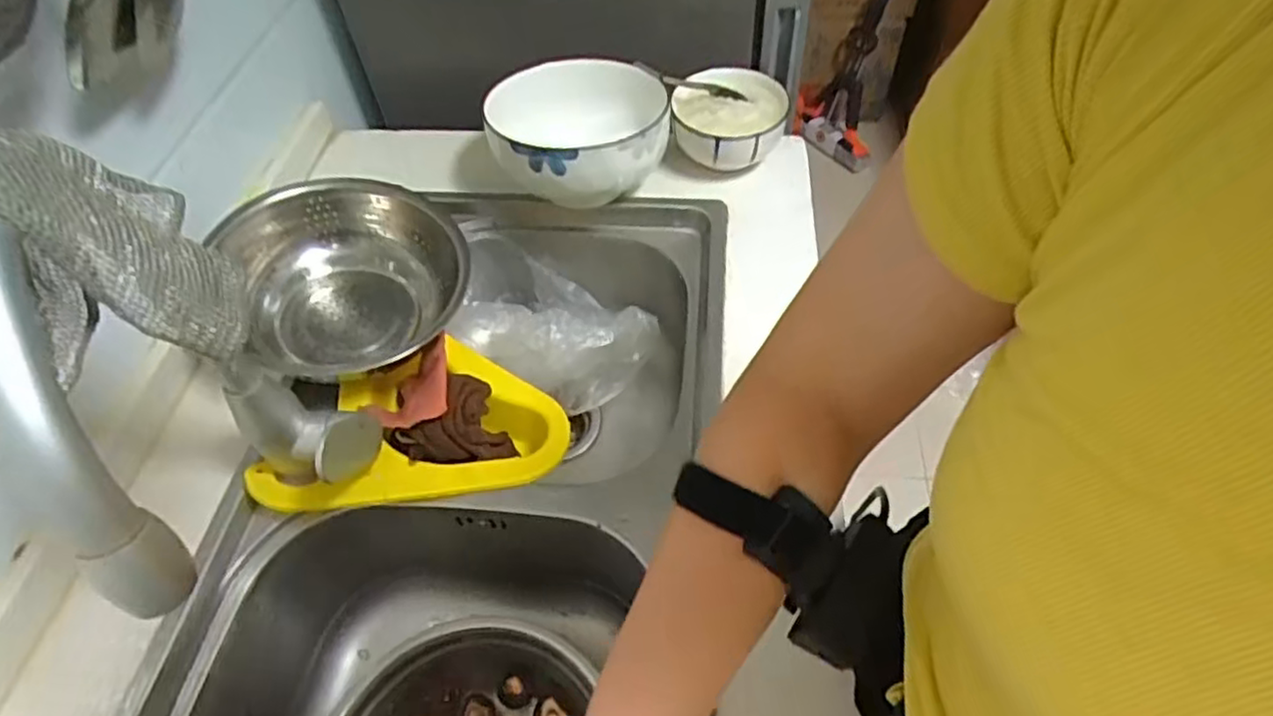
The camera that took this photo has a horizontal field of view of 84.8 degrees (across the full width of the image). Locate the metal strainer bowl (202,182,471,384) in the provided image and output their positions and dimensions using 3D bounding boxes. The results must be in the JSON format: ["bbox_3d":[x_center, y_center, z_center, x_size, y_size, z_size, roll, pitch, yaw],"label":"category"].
[{"bbox_3d":[-0.277,-0.077,0.658,0.227,0.090,0.175,-9,80,-21],"label":"metal strainer bowl"}]

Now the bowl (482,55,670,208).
[{"bbox_3d":[-0.057,-0.231,0.719,0.174,0.108,0.190,-1,53,1],"label":"bowl"}]

